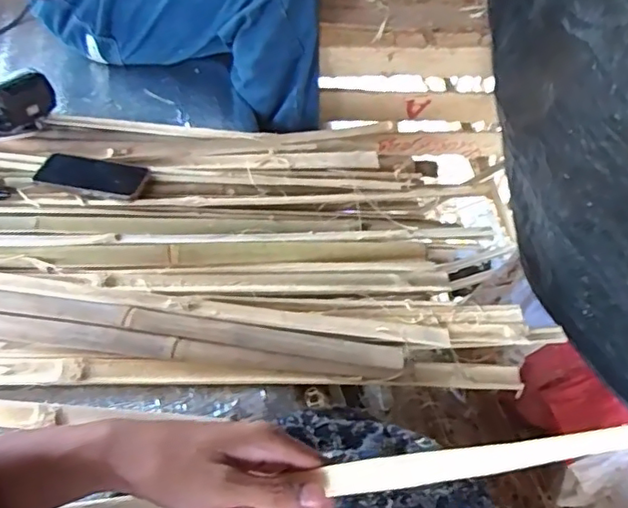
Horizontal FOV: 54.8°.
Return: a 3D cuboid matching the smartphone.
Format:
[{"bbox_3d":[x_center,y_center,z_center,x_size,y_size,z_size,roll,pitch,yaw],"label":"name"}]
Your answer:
[{"bbox_3d":[-0.337,-0.122,0.928,0.156,0.009,0.082,9,42,-3],"label":"smartphone"}]

